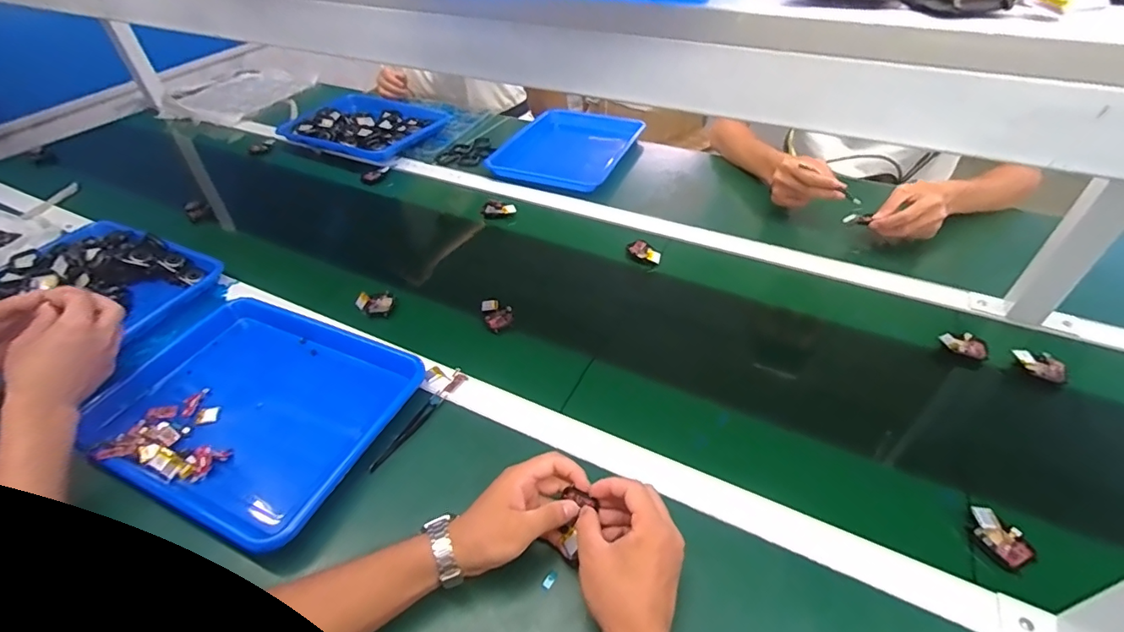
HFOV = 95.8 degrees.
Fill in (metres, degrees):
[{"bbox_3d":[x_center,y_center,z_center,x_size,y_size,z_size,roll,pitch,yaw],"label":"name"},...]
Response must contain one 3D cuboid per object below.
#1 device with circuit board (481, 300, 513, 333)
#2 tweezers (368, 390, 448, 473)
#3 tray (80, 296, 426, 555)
[{"bbox_3d":[-0.090,-0.001,0.714,0.038,0.021,0.051,-15,45,-12],"label":"device with circuit board"},{"bbox_3d":[-0.174,0.130,0.580,0.016,0.008,0.117,22,49,23],"label":"tweezers"},{"bbox_3d":[-0.361,0.104,0.599,0.339,0.041,0.252,16,47,18],"label":"tray"}]

